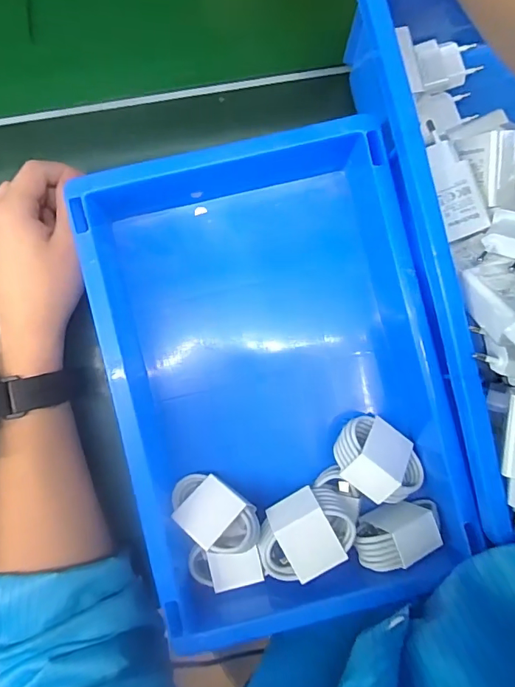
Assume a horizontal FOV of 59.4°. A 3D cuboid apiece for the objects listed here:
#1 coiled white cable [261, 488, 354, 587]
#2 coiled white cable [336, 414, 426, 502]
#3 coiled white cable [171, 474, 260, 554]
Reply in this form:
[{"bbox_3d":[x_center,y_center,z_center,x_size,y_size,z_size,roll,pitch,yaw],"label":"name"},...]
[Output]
[{"bbox_3d":[0.033,0.128,0.305,0.067,0.019,0.049,-30,85,-4],"label":"coiled white cable"},{"bbox_3d":[0.085,0.085,0.328,0.062,0.028,0.050,23,52,-14],"label":"coiled white cable"},{"bbox_3d":[-0.029,0.120,0.310,0.064,0.024,0.042,17,51,23],"label":"coiled white cable"}]

